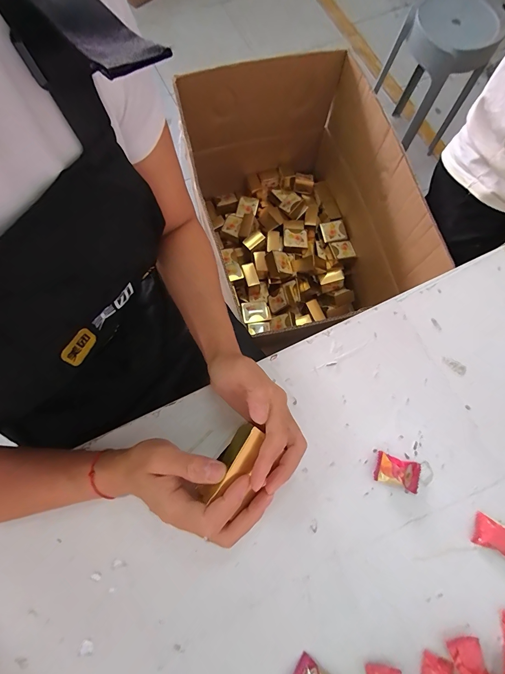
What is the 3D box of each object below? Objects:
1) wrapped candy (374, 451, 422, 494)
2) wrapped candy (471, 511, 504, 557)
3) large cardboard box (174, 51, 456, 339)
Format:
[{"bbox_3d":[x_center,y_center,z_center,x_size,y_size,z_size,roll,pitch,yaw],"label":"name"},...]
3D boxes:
[{"bbox_3d":[0.157,0.145,0.339,0.047,0.012,0.030,18,75,4],"label":"wrapped candy"},{"bbox_3d":[0.258,0.210,0.330,0.049,0.009,0.031,25,76,5],"label":"wrapped candy"},{"bbox_3d":[0.145,-0.364,0.942,0.402,0.463,0.598,-13,75,-5],"label":"large cardboard box"}]

